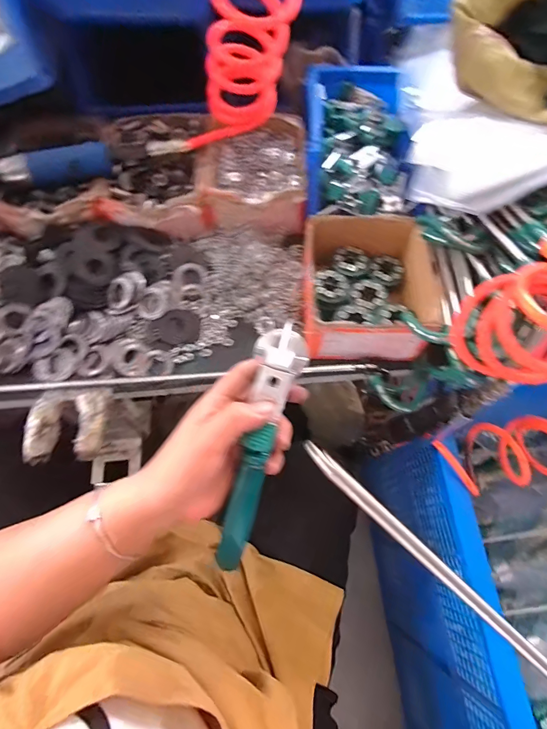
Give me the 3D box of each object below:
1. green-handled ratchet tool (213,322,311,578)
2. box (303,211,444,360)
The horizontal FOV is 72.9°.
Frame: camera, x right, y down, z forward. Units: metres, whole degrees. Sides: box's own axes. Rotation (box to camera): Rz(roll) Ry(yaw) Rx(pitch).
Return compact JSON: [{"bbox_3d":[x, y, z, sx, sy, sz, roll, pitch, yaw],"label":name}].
[{"bbox_3d":[-0.015,0.069,0.288,0.035,0.027,0.196,17,106,6],"label":"green-handled ratchet tool"},{"bbox_3d":[0.104,-0.090,0.438,0.137,0.071,0.160,4,65,0],"label":"box"}]

